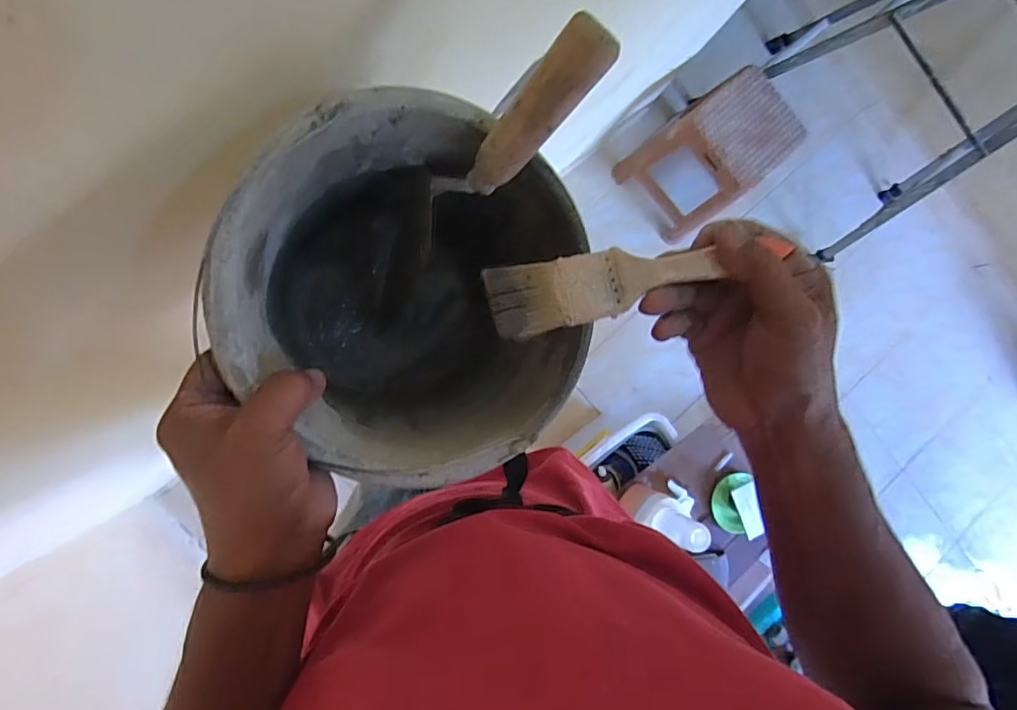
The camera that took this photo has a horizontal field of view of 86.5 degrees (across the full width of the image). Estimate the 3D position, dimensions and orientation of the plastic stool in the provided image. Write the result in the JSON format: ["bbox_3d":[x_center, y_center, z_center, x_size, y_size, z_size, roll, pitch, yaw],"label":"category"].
[{"bbox_3d":[0.635,-0.642,1.740,0.342,0.404,0.308,-40,97,-7],"label":"plastic stool"}]

